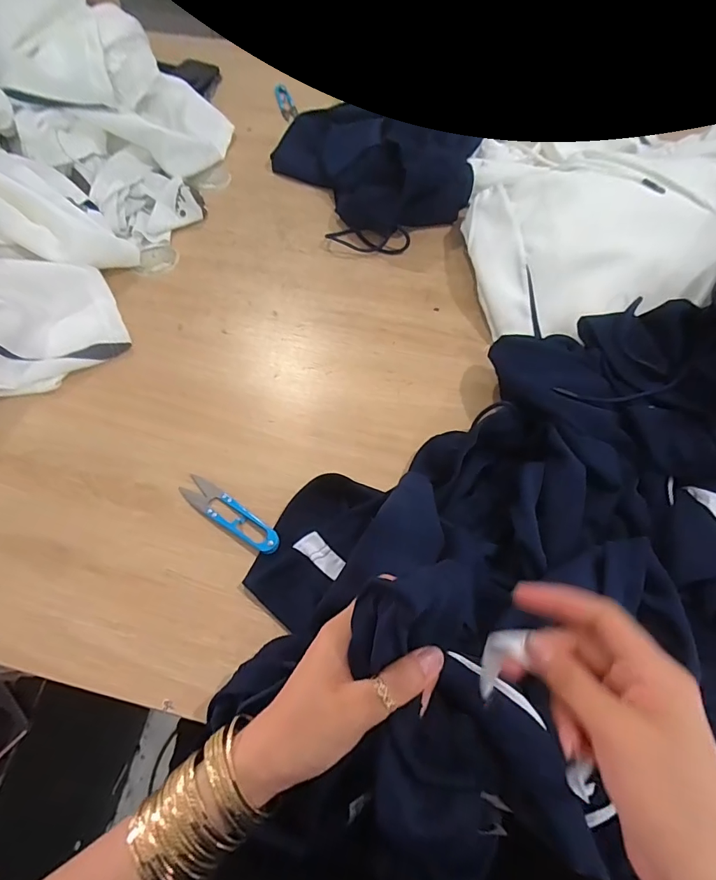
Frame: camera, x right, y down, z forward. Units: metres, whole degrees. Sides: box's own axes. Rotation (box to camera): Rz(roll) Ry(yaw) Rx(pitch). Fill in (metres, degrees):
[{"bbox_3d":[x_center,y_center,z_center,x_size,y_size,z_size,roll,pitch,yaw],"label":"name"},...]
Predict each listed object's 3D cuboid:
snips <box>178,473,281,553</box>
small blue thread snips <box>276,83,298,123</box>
[{"bbox_3d":[-0.126,0.071,0.432,0.119,0.008,0.029,31,66,17],"label":"snips"},{"bbox_3d":[-0.137,-0.634,0.829,0.028,0.008,0.126,-16,62,-8],"label":"small blue thread snips"}]

